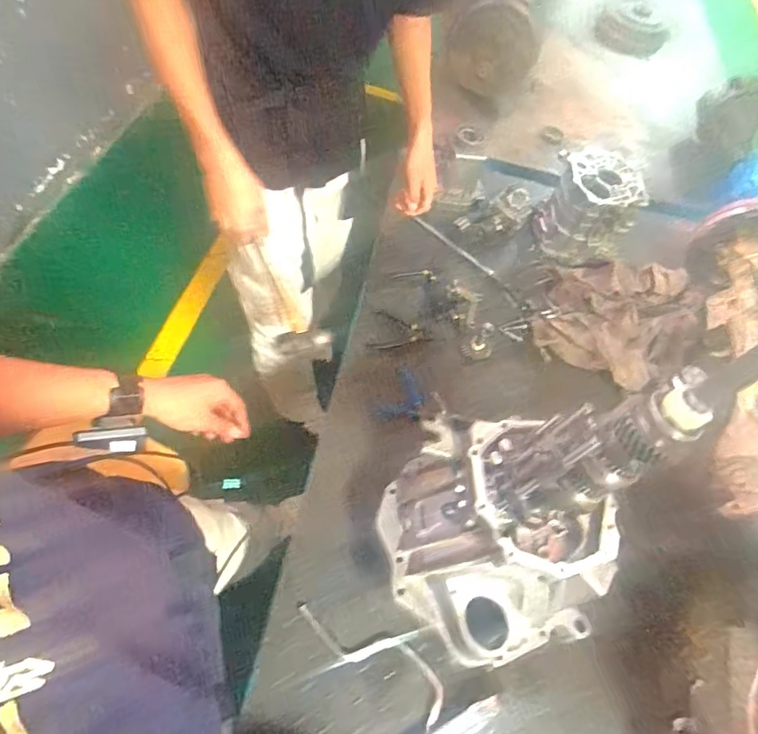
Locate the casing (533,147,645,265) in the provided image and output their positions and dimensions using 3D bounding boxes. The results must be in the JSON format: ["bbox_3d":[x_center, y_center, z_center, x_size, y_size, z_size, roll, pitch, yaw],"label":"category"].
[{"bbox_3d":[0.465,-0.353,1.076,0.181,0.160,0.178,12,59,-1],"label":"casing"}]

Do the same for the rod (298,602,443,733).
[{"bbox_3d":[0.053,0.464,0.682,0.399,0.025,0.082,42,61,16],"label":"rod"}]

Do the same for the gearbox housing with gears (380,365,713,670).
[{"bbox_3d":[0.177,0.187,0.591,0.303,0.373,0.290,6,58,-6],"label":"gearbox housing with gears"}]

